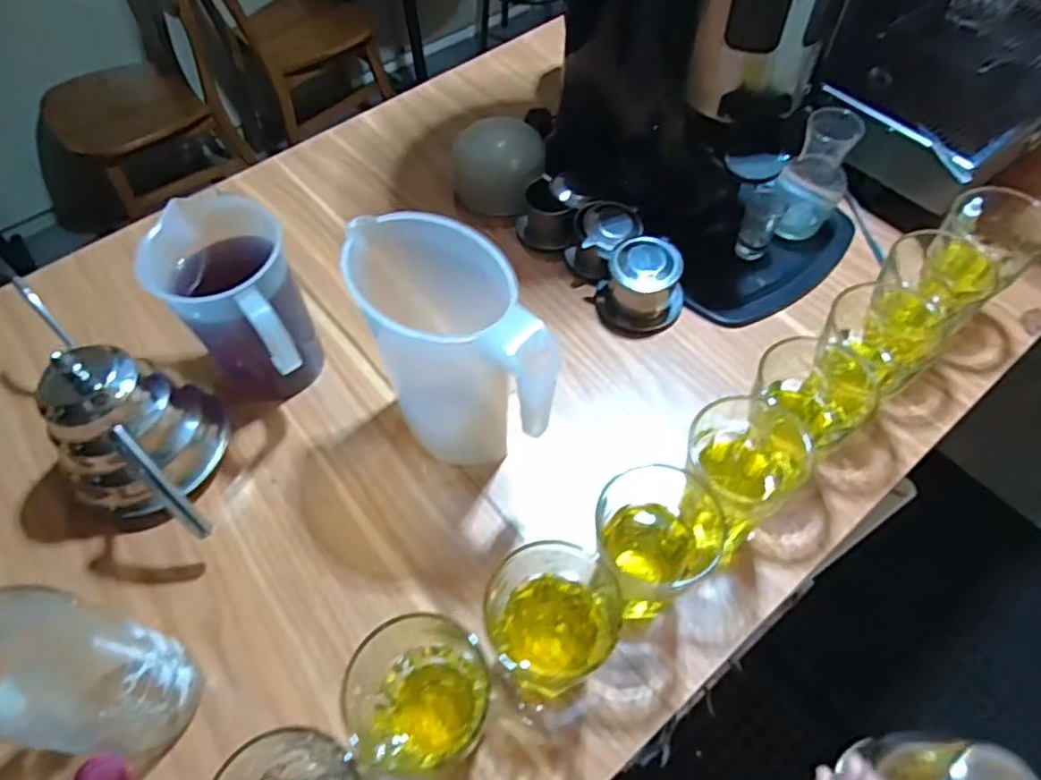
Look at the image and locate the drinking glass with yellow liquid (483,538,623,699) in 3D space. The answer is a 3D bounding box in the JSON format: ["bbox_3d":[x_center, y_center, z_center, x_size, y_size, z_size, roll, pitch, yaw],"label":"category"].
[{"bbox_3d":[0.022,0.173,0.490,0.094,0.075,0.096,-1,57,1],"label":"drinking glass with yellow liquid"}]

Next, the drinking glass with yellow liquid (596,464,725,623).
[{"bbox_3d":[0.105,0.118,0.518,0.090,0.083,0.096,-1,57,1],"label":"drinking glass with yellow liquid"}]

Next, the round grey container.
[{"bbox_3d":[-0.025,-0.265,0.779,0.107,0.074,0.105,-1,57,1],"label":"round grey container"}]

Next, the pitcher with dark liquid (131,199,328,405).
[{"bbox_3d":[-0.247,-0.068,0.598,0.107,0.174,0.153,-33,62,-18],"label":"pitcher with dark liquid"}]

